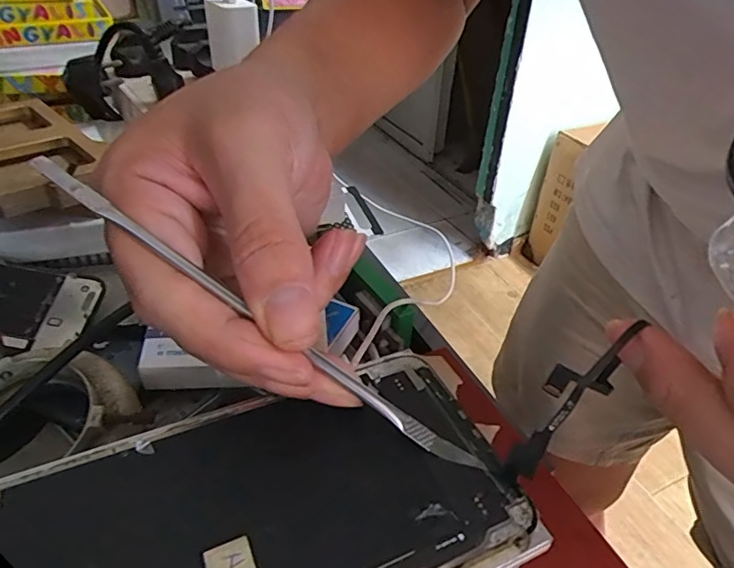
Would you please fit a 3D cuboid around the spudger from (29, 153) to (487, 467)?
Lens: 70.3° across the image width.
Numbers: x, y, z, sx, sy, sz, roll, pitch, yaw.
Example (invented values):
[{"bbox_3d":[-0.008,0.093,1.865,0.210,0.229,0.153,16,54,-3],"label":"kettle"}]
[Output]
[{"bbox_3d":[-0.036,0.008,0.162,0.169,0.006,0.007,35,43,2],"label":"spudger"}]

